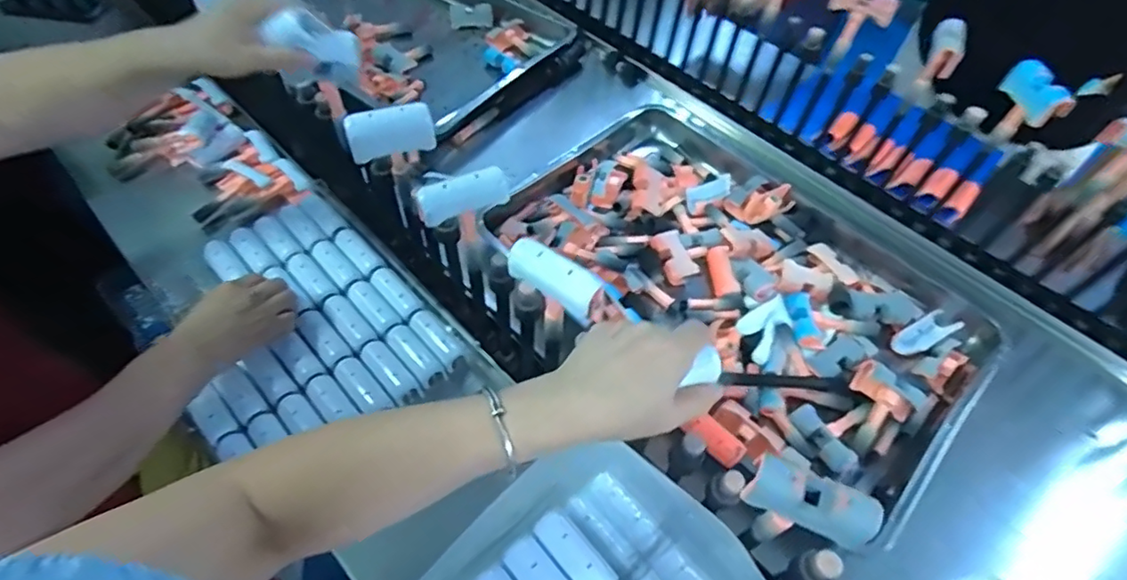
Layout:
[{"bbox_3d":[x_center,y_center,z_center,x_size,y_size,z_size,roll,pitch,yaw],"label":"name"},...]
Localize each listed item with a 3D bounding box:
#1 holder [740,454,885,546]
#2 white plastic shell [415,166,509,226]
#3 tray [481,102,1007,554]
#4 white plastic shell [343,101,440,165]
[{"bbox_3d":[0.154,0.130,0.357,0.073,0.029,0.027,24,53,14],"label":"holder"},{"bbox_3d":[-0.085,-0.079,0.492,0.082,0.038,0.017,-26,58,-23],"label":"white plastic shell"},{"bbox_3d":[0.242,-0.023,0.759,0.430,0.068,0.579,-34,61,-28],"label":"tray"},{"bbox_3d":[-0.162,-0.149,0.540,0.079,0.049,0.018,-14,54,-16],"label":"white plastic shell"}]

